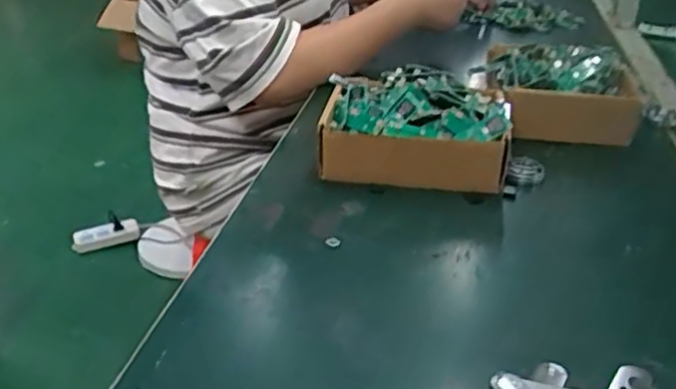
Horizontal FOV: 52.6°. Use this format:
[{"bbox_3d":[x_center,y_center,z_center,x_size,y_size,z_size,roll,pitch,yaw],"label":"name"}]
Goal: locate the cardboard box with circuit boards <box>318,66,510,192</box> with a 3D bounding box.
[{"bbox_3d":[0.071,-0.064,0.635,0.166,0.083,0.118,6,28,8],"label":"cardboard box with circuit boards"}]

